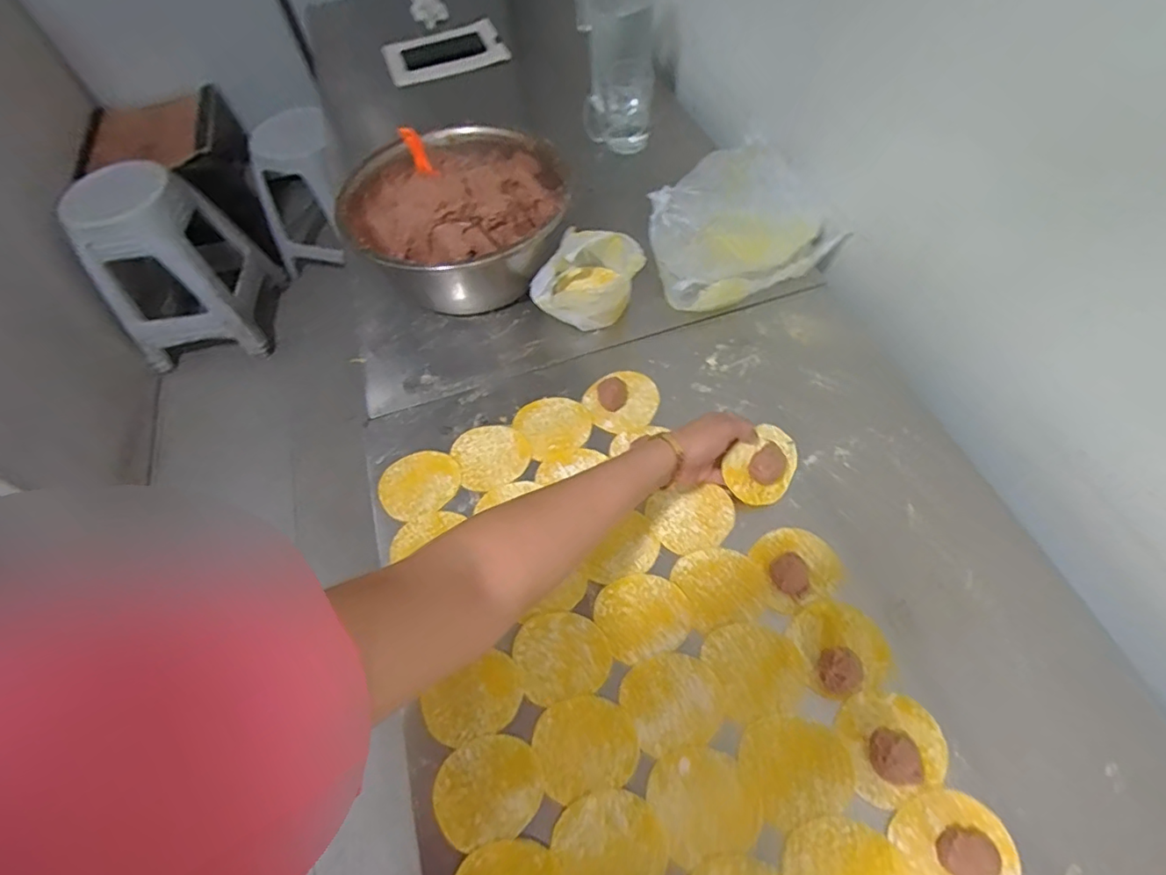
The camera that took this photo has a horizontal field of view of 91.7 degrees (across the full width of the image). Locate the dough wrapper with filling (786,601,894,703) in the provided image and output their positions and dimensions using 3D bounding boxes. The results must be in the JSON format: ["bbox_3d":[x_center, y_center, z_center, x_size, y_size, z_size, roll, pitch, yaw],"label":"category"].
[{"bbox_3d":[0.228,0.179,0.492,0.076,0.025,0.077,-2,58,3],"label":"dough wrapper with filling"}]

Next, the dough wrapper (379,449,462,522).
[{"bbox_3d":[-0.178,0.049,0.617,0.085,0.006,0.073,-29,67,-9],"label":"dough wrapper"}]

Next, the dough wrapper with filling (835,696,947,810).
[{"bbox_3d":[0.253,0.246,0.452,0.078,0.022,0.077,-2,58,3],"label":"dough wrapper with filling"}]

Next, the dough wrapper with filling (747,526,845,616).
[{"bbox_3d":[0.203,0.120,0.538,0.081,0.016,0.074,-2,58,3],"label":"dough wrapper with filling"}]

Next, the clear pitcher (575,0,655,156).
[{"bbox_3d":[0.049,-0.586,0.857,0.114,0.236,0.134,2,59,6],"label":"clear pitcher"}]

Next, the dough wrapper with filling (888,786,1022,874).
[{"bbox_3d":[0.277,0.305,0.413,0.082,0.016,0.079,-2,58,3],"label":"dough wrapper with filling"}]

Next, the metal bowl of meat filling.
[{"bbox_3d":[-0.159,-0.281,0.755,0.269,0.133,0.252,-2,58,3],"label":"metal bowl of meat filling"}]

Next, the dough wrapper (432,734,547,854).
[{"bbox_3d":[-0.076,0.285,0.462,0.086,0.005,0.073,-15,59,-5],"label":"dough wrapper"}]

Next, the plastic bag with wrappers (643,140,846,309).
[{"bbox_3d":[0.193,-0.268,0.737,0.232,0.088,0.174,-27,60,-12],"label":"plastic bag with wrappers"}]

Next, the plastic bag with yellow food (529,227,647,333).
[{"bbox_3d":[0.004,-0.200,0.706,0.133,0.093,0.095,-3,58,2],"label":"plastic bag with yellow food"}]

